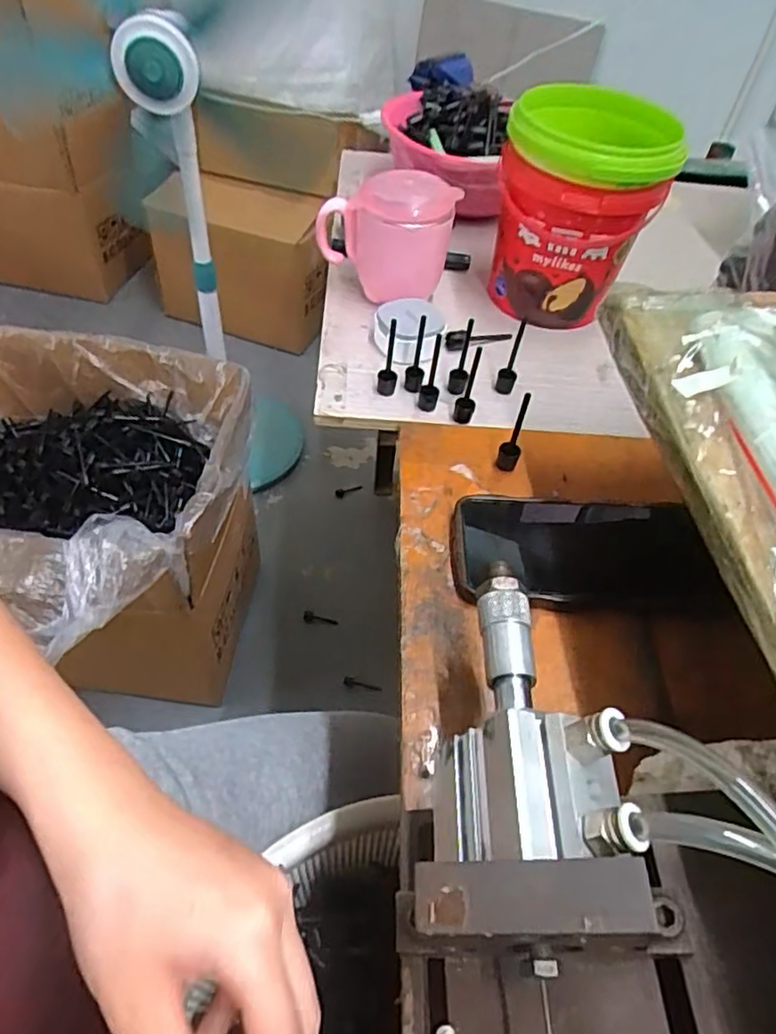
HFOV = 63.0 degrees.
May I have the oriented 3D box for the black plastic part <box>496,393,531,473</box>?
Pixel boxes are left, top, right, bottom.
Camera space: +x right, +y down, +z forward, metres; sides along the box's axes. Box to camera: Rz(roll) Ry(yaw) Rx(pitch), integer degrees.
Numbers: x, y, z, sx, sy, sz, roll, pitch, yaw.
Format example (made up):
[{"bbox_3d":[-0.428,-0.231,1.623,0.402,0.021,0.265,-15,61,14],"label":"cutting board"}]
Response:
[{"bbox_3d":[0.086,-0.056,0.426,0.014,0.068,0.011,16,51,7],"label":"black plastic part"}]

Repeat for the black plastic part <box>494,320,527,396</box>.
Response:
[{"bbox_3d":[0.095,-0.121,0.488,0.014,0.059,0.011,16,51,7],"label":"black plastic part"}]

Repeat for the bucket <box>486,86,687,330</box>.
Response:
[{"bbox_3d":[0.157,-0.261,0.548,0.123,0.155,0.140,16,51,7],"label":"bucket"}]

